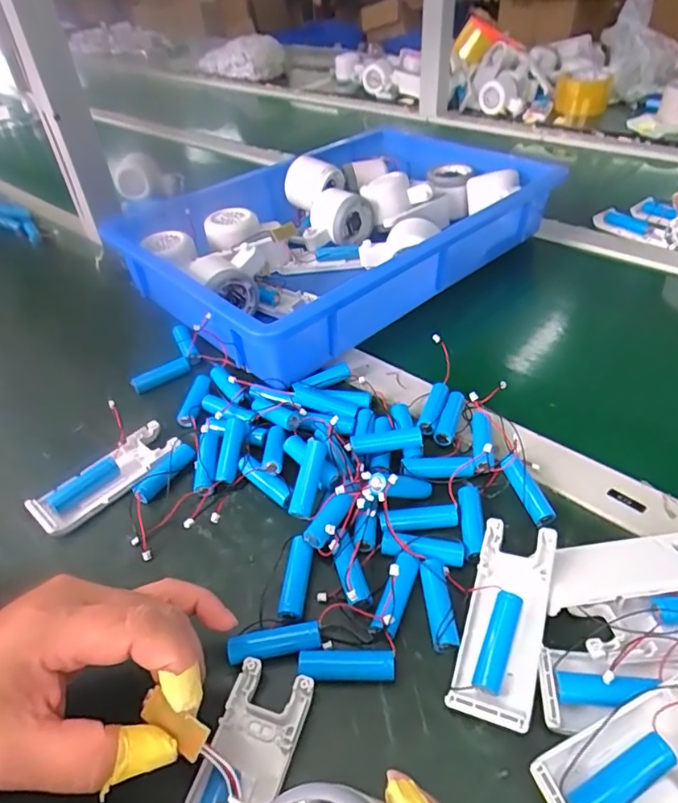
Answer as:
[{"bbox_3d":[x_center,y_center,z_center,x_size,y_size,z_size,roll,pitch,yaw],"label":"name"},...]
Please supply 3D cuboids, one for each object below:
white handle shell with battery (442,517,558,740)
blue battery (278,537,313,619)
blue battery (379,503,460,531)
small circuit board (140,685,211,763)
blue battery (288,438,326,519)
[{"bbox_3d":[0.090,0.117,0.284,0.039,0.022,0.102,0,46,30],"label":"white handle shell with battery"},{"bbox_3d":[-0.026,0.105,0.313,0.015,0.012,0.047,2,43,8],"label":"blue battery"},{"bbox_3d":[0.052,0.075,0.338,0.051,0.010,0.013,-10,43,-5],"label":"blue battery"},{"bbox_3d":[-0.068,0.133,0.218,0.032,0.004,0.015,33,87,16],"label":"small circuit board"},{"bbox_3d":[-0.020,0.052,0.346,0.015,0.014,0.052,7,63,13],"label":"blue battery"}]

